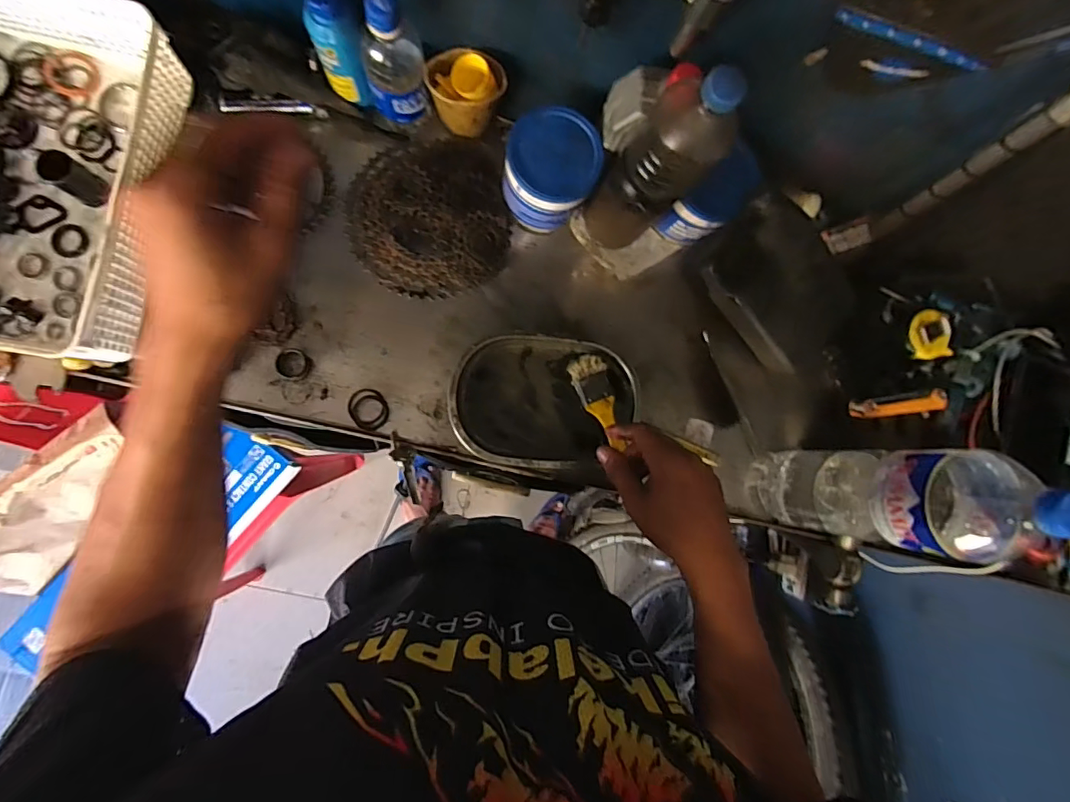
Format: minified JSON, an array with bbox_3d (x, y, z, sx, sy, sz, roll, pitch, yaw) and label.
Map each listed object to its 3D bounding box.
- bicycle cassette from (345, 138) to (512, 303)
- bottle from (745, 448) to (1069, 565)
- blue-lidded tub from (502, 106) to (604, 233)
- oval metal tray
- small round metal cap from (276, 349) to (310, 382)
[{"bbox_3d":[-0.124,-0.217,0.593,0.183,0.032,0.181,1,85,-7],"label":"bicycle cassette"},{"bbox_3d":[0.334,0.094,0.481,0.093,0.309,0.094,7,84,-7],"label":"bottle"},{"bbox_3d":[0.016,-0.255,0.563,0.097,0.086,0.092,1,85,-7],"label":"blue-lidded tub"},{"bbox_3d":[0.012,0.002,0.590,0.212,0.026,0.150,3,85,-7],"label":"oval metal tray"},{"bbox_3d":[-0.272,-0.041,0.564,0.033,0.012,0.036,1,85,-7],"label":"small round metal cap"}]

